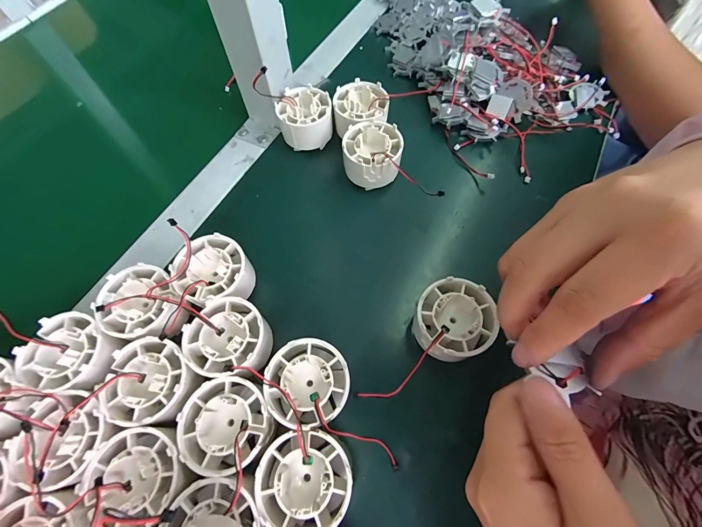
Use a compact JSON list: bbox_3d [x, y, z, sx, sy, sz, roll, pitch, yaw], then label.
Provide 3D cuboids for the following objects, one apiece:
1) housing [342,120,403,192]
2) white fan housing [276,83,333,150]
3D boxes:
[{"bbox_3d":[0.019,-0.096,0.290,0.052,0.033,0.057,6,66,5],"label":"housing"},{"bbox_3d":[-0.044,-0.139,0.312,0.049,0.035,0.056,-9,65,-2],"label":"white fan housing"}]

